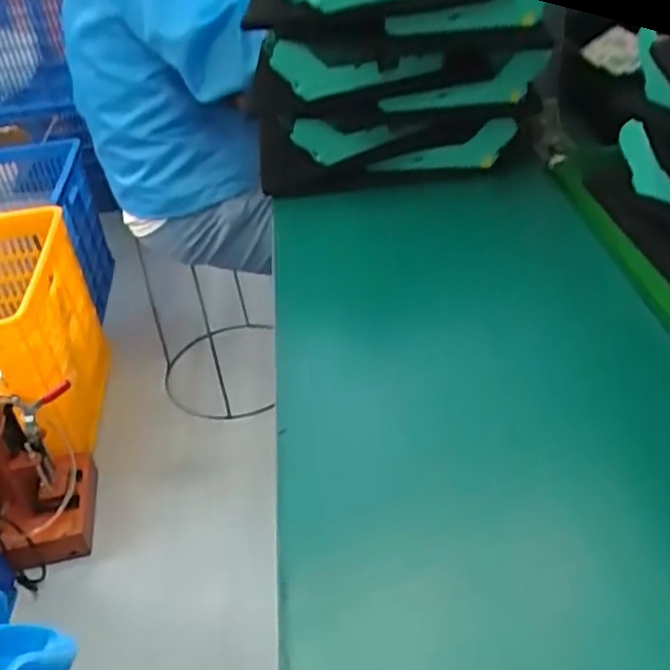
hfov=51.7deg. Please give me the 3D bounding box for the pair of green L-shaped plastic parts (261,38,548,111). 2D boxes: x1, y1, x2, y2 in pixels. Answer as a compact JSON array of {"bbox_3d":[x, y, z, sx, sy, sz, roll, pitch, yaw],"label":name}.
[{"bbox_3d":[0.074,-0.263,0.695,0.267,0.074,0.032,-6,38,0],"label":"pair of green L-shaped plastic parts"}]

